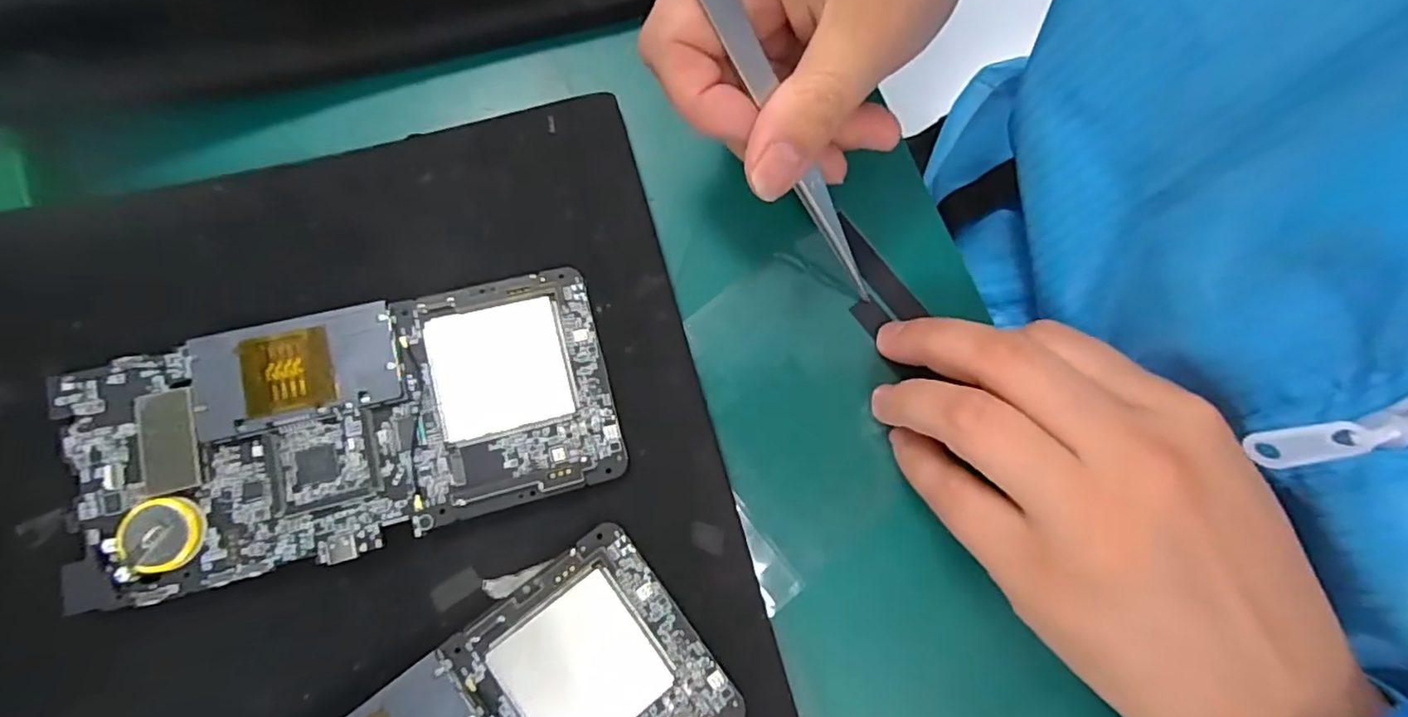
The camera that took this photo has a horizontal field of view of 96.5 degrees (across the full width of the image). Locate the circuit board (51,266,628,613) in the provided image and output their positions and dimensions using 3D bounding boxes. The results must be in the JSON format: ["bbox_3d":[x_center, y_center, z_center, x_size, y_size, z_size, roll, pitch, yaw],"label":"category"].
[{"bbox_3d":[-0.105,0.020,0.191,0.151,0.004,0.072,-15,81,-12],"label":"circuit board"}]

